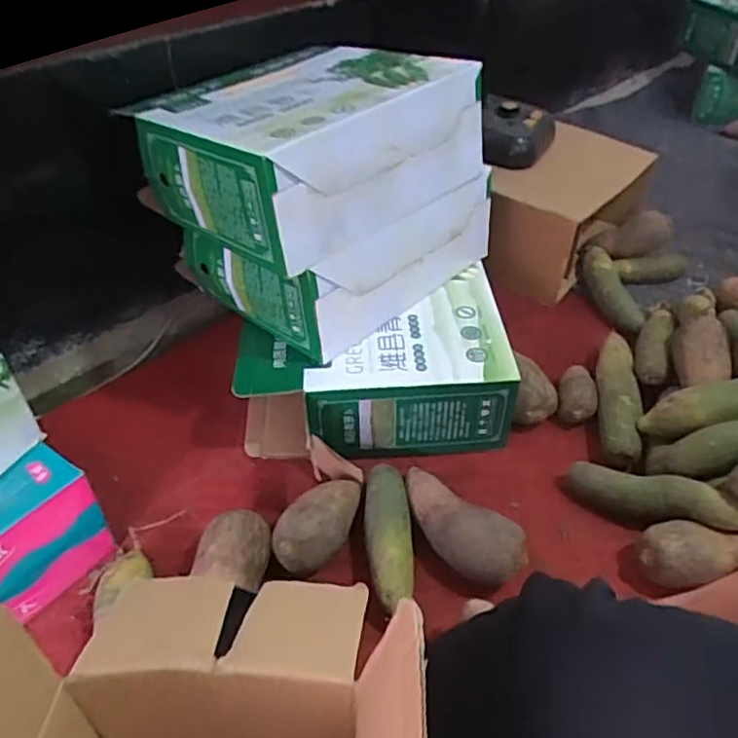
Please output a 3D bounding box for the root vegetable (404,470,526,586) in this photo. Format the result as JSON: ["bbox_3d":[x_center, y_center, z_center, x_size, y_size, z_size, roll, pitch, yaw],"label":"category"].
[{"bbox_3d":[0.100,0.180,0.733,0.182,0.077,0.080,34,52,31],"label":"root vegetable"}]

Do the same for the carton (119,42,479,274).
[{"bbox_3d":[-0.081,-0.306,0.816,0.310,0.139,0.358,30,50,29],"label":"carton"}]

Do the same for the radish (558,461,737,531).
[{"bbox_3d":[0.342,0.155,0.752,0.226,0.051,0.045,6,40,33],"label":"radish"}]

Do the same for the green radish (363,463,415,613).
[{"bbox_3d":[0.022,0.194,0.735,0.054,0.053,0.179,-1,42,0],"label":"green radish"}]

